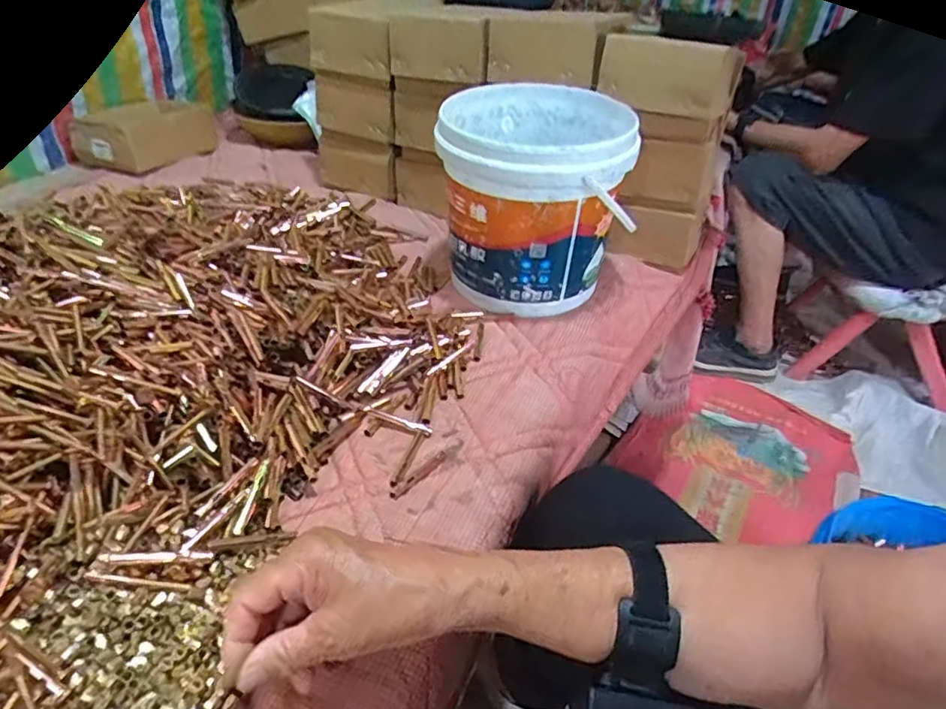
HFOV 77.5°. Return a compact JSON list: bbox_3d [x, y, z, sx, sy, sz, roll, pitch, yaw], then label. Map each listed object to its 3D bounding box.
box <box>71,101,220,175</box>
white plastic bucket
[{"bbox_3d":[-0.538,-0.377,0.986,0.139,0.076,0.208,22,40,22],"label":"box"},{"bbox_3d":[0.064,-0.172,0.679,0.195,0.211,0.206,6,38,1],"label":"white plastic bucket"}]

